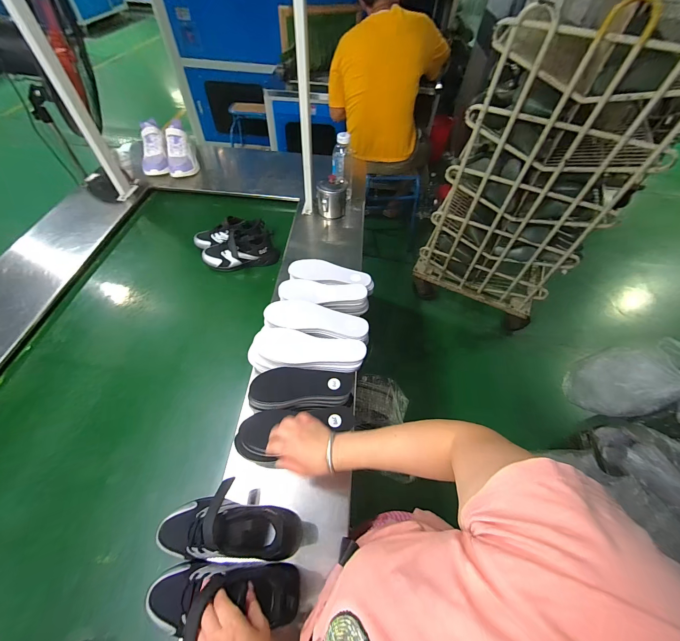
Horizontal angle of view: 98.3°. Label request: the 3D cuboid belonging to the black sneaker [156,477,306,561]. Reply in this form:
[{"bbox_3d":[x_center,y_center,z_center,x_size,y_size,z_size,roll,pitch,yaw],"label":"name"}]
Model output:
[{"bbox_3d":[-0.176,0.314,0.462,0.216,0.090,0.104,3,55,-2],"label":"black sneaker"}]

